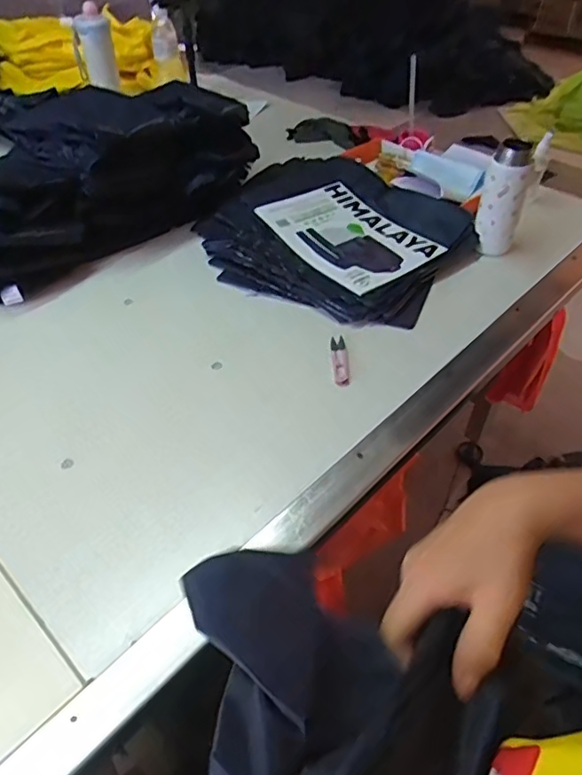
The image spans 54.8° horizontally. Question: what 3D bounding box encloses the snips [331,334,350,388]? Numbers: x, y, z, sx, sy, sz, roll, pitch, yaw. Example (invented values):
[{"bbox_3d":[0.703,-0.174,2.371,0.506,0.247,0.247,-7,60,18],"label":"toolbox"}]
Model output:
[{"bbox_3d":[0.073,-0.040,0.827,0.022,0.006,0.103,-1,47,-1],"label":"snips"}]

